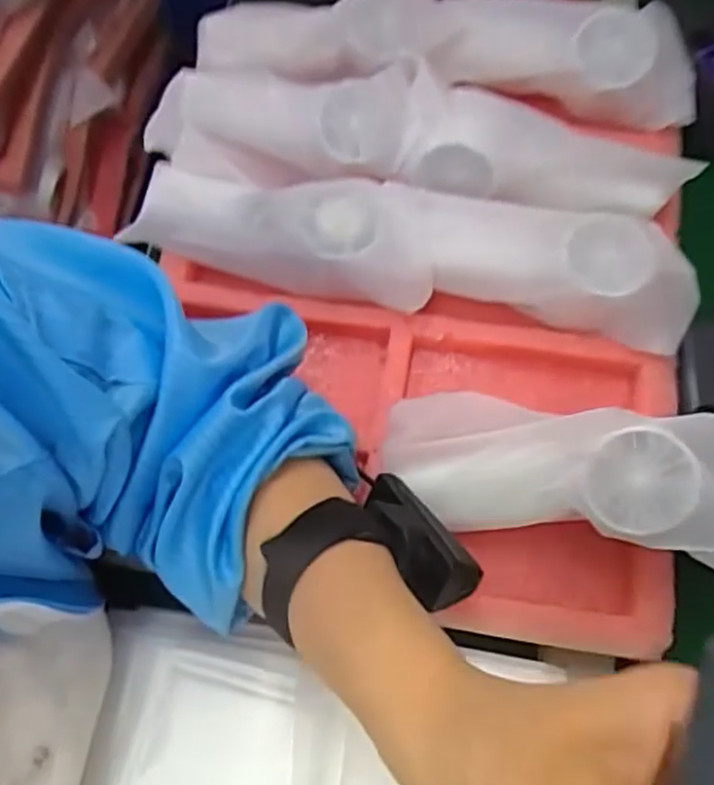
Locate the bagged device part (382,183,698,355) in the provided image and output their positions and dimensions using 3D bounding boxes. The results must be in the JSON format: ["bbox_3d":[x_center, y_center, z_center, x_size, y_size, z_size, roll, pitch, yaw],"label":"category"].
[{"bbox_3d":[0.109,-0.081,0.416,0.182,0.035,0.060,16,70,9],"label":"bagged device part"}]

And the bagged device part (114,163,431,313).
[{"bbox_3d":[-0.046,-0.105,0.439,0.190,0.040,0.063,12,69,7],"label":"bagged device part"}]

